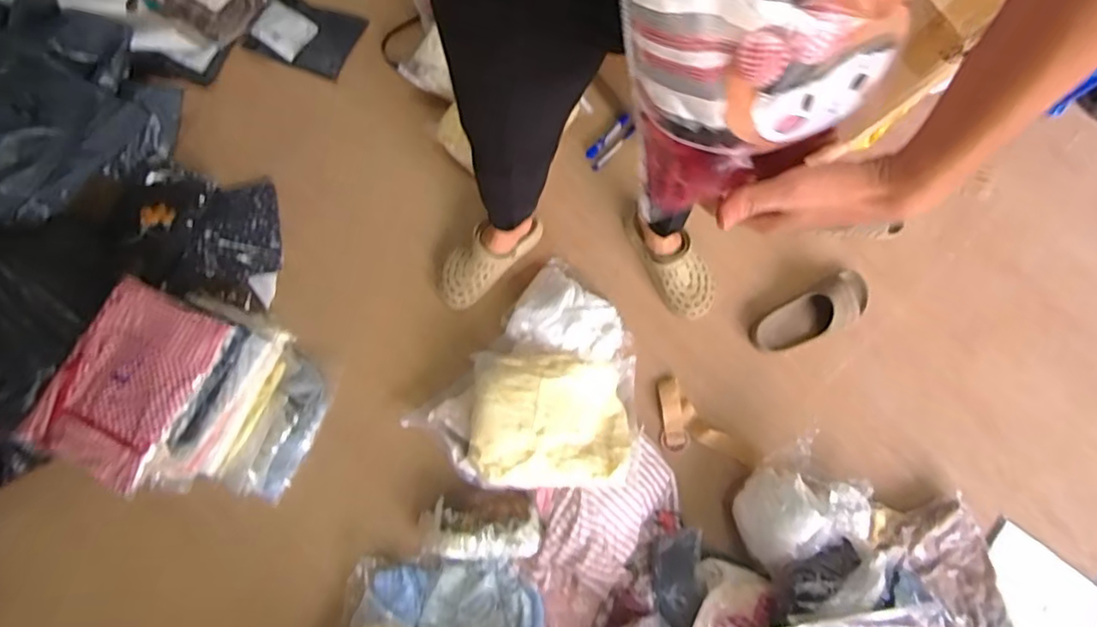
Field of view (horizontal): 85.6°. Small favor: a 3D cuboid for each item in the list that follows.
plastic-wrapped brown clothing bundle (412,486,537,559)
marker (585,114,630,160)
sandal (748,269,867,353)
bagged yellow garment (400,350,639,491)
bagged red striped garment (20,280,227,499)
[{"bbox_3d":[-0.132,0.394,1.110,0.234,0.053,0.119,0,78,1],"label":"plastic-wrapped brown clothing bundle"},{"bbox_3d":[0.130,-0.392,1.304,0.021,0.016,0.128,43,82,9],"label":"marker"},{"bbox_3d":[0.536,0.001,1.204,0.255,0.071,0.097,-29,79,-4],"label":"sandal"},{"bbox_3d":[-0.052,0.198,1.136,0.439,0.112,0.254,2,78,2],"label":"bagged yellow garment"},{"bbox_3d":[-0.711,0.107,0.991,0.211,0.045,0.297,23,80,6],"label":"bagged red striped garment"}]

